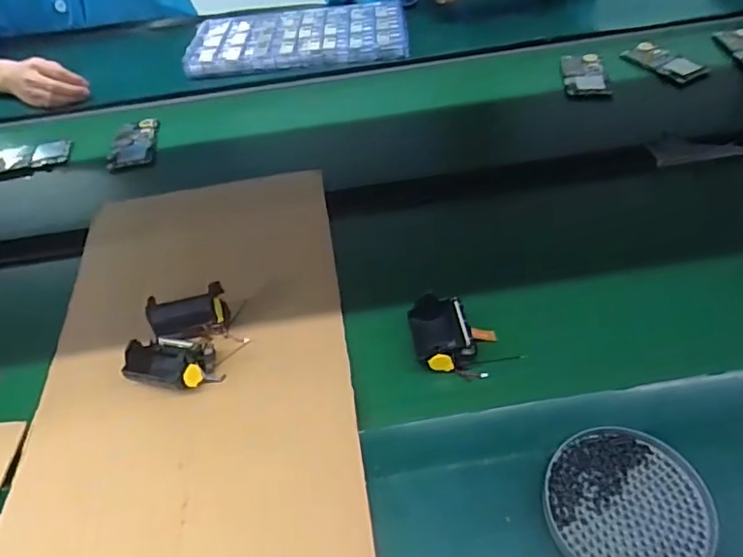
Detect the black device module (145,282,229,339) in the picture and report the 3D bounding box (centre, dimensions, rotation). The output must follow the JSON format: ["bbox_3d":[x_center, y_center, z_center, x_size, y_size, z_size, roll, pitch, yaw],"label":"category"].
[{"bbox_3d":[-0.183,0.036,0.549,0.071,0.049,0.036,-9,47,-4],"label":"black device module"}]

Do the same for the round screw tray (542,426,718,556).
[{"bbox_3d":[0.188,0.167,0.404,0.113,0.023,0.112,-2,47,2],"label":"round screw tray"}]

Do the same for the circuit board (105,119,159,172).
[{"bbox_3d":[-0.365,-0.212,0.835,0.069,0.013,0.117,-13,47,-8],"label":"circuit board"}]

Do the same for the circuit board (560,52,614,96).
[{"bbox_3d":[0.346,-0.333,0.884,0.068,0.012,0.147,3,47,8],"label":"circuit board"}]

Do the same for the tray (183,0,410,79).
[{"bbox_3d":[-0.136,-0.450,1.021,0.398,0.033,0.235,-2,47,2],"label":"tray"}]

